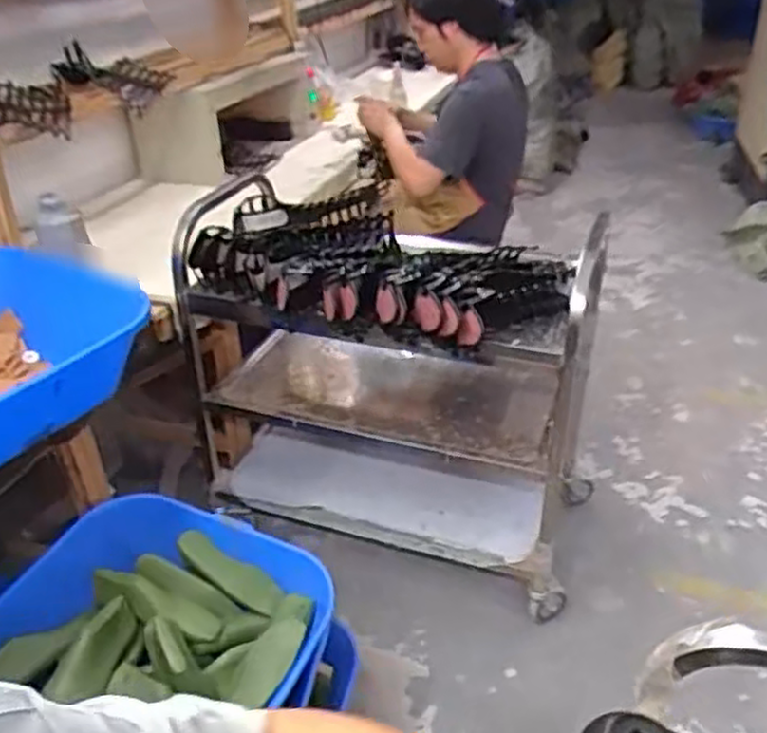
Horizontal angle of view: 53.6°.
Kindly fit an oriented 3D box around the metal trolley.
[{"bbox_3d":[0.019,-0.019,1.858,0.961,0.781,0.607,15,36,25],"label":"metal trolley"}]

